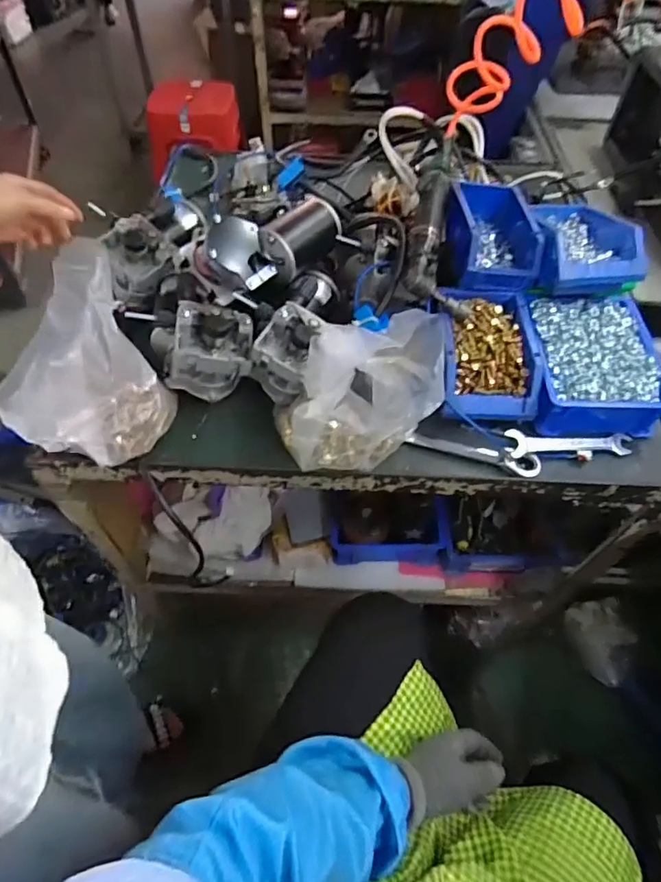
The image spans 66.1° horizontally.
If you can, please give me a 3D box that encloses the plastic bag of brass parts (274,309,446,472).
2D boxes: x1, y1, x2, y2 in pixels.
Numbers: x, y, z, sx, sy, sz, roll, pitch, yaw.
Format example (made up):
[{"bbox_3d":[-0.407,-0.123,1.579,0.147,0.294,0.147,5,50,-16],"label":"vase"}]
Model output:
[{"bbox_3d":[0.029,-0.060,0.557,0.162,0.160,0.111,-18,57,-14],"label":"plastic bag of brass parts"}]

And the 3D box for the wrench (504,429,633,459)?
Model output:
[{"bbox_3d":[0.289,0.000,0.616,0.151,0.013,0.039,-3,54,-4],"label":"wrench"}]

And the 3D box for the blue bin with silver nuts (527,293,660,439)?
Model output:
[{"bbox_3d":[0.333,-0.101,0.659,0.155,0.071,0.197,3,54,0],"label":"blue bin with silver nuts"}]

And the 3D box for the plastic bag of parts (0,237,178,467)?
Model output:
[{"bbox_3d":[-0.228,-0.064,0.517,0.070,0.174,0.191,3,54,1],"label":"plastic bag of parts"}]

